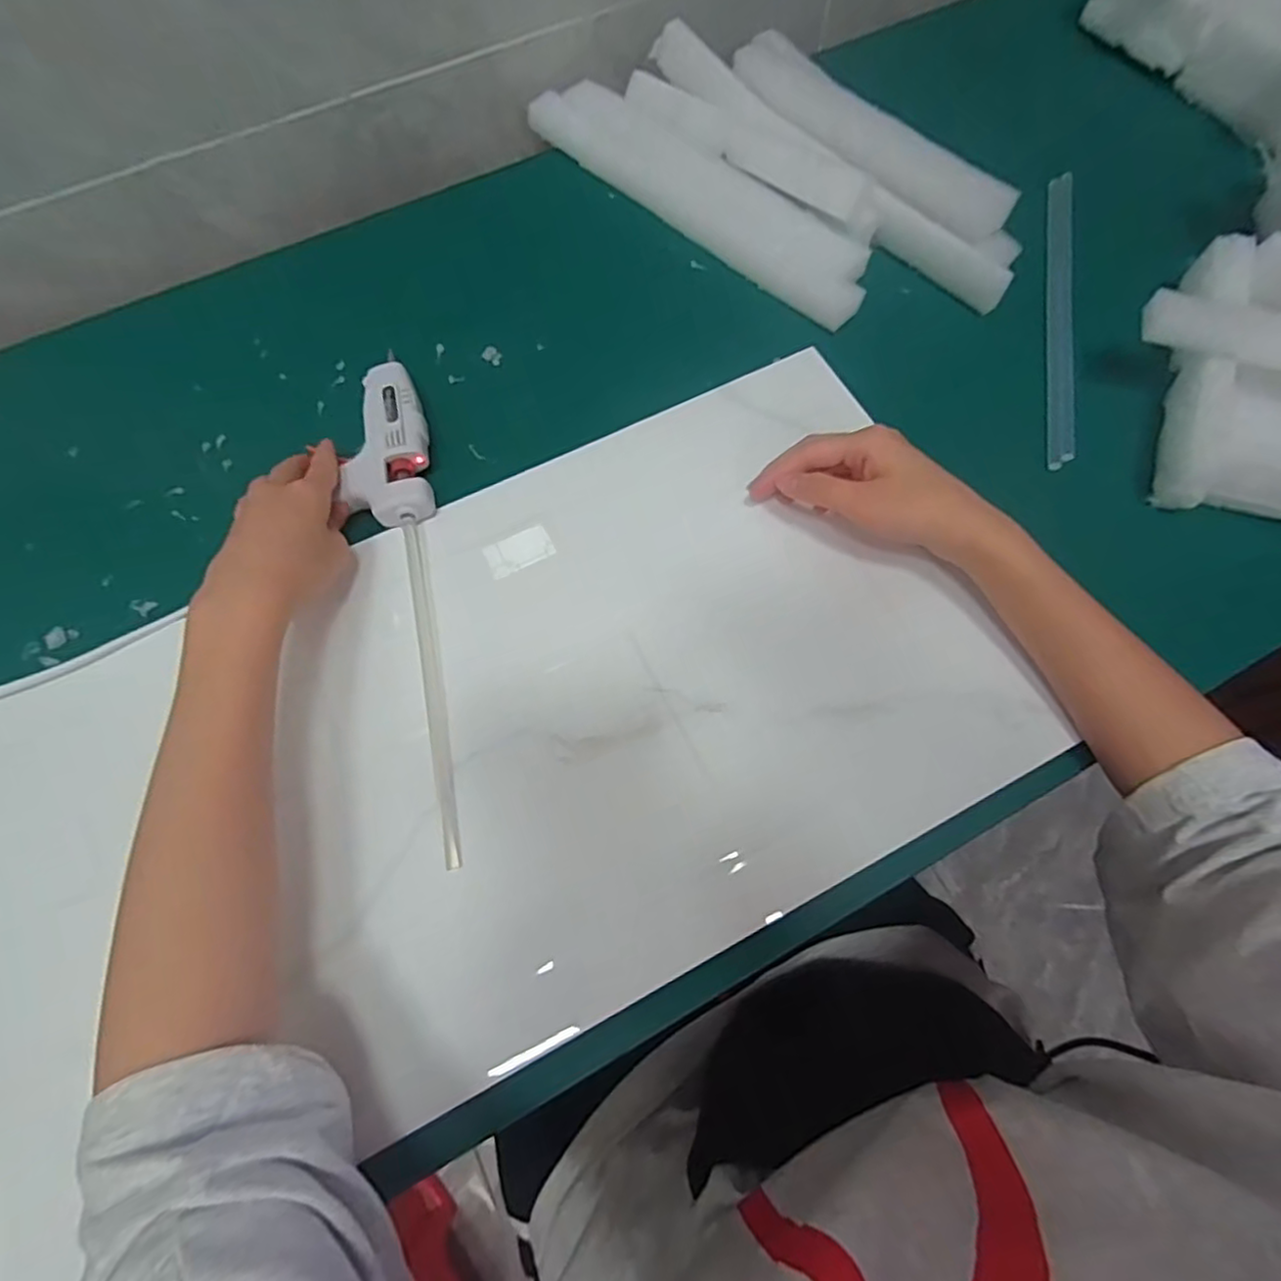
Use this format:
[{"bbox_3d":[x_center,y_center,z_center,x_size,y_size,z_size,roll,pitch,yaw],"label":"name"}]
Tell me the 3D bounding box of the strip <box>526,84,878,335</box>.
[{"bbox_3d":[0.045,-0.344,0.488,0.310,0.021,0.064,43,76,15],"label":"strip"}]

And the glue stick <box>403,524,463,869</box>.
[{"bbox_3d":[-0.115,0.023,0.354,0.011,0.011,0.195,-12,69,-3],"label":"glue stick"}]

